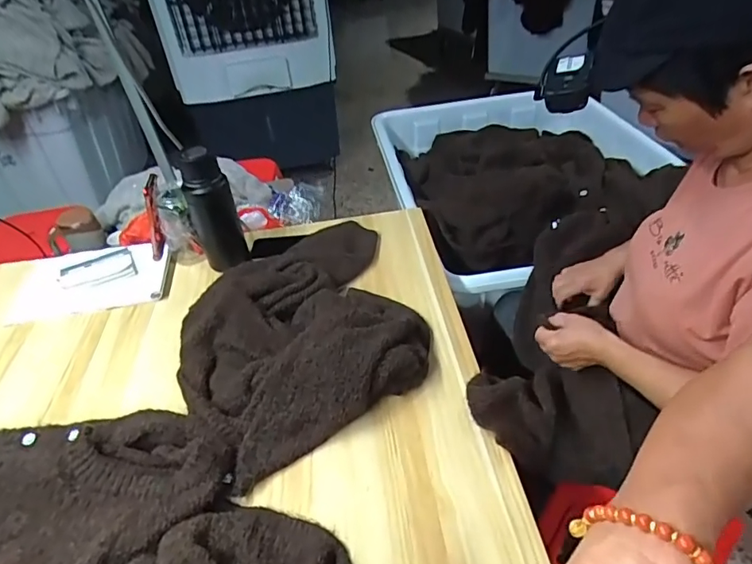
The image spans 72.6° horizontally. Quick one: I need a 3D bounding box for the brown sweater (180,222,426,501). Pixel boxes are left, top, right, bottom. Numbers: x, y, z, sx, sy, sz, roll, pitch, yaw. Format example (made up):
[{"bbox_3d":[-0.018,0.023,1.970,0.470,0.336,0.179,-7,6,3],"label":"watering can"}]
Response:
[{"bbox_3d":[-0.121,0.056,0.839,0.379,0.097,0.474,-18,41,-14],"label":"brown sweater"}]

